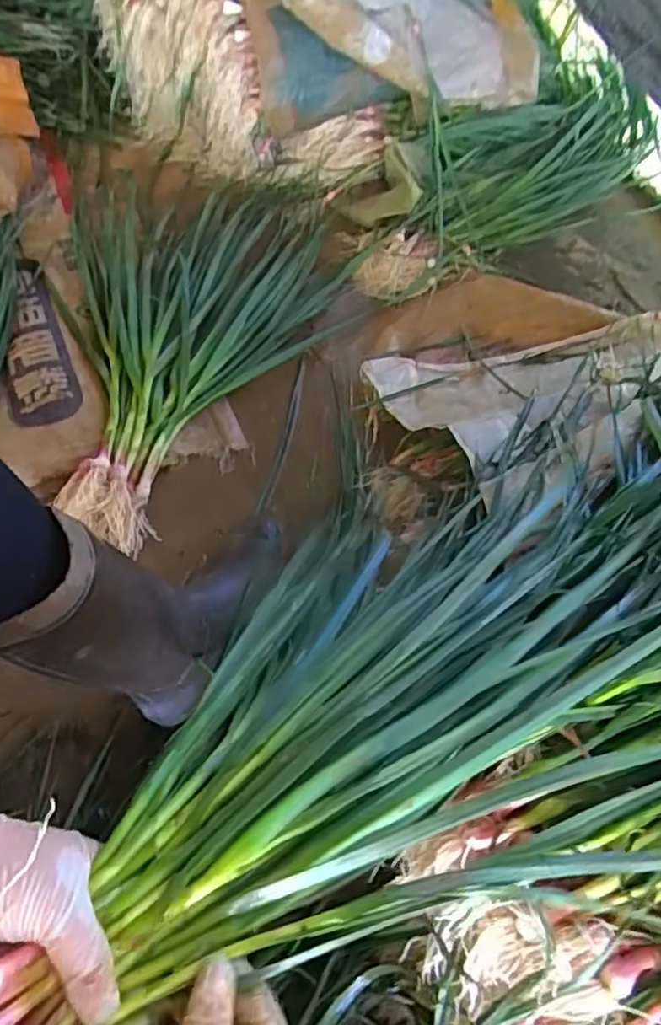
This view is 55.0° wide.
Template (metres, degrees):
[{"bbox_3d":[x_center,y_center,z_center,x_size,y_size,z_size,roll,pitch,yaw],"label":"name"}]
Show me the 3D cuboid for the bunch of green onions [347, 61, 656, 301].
[{"bbox_3d":[0.250,-0.533,0.977,0.556,0.134,0.250,-36,67,-8],"label":"bunch of green onions"}]

